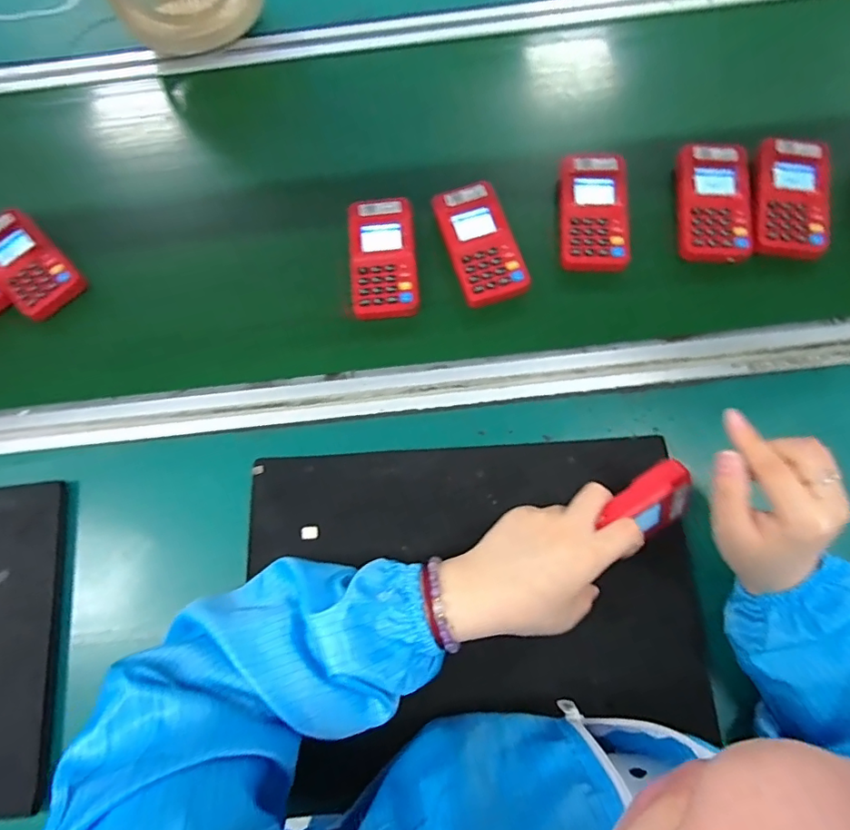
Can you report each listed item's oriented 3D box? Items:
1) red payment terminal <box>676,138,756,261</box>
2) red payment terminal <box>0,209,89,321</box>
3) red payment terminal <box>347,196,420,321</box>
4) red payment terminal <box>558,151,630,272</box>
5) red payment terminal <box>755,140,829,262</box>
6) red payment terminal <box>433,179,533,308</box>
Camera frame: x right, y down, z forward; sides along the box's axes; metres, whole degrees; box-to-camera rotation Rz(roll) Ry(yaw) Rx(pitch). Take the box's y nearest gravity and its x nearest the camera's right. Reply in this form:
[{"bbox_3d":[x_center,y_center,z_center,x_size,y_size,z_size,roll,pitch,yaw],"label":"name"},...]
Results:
[{"bbox_3d":[0.282,-0.208,0.503,0.065,0.026,0.126,4,74,3],"label":"red payment terminal"},{"bbox_3d":[-0.402,-0.153,0.517,0.060,0.026,0.115,-43,77,-10],"label":"red payment terminal"},{"bbox_3d":[-0.040,-0.152,0.500,0.065,0.018,0.123,-7,73,0],"label":"red payment terminal"},{"bbox_3d":[0.166,-0.201,0.507,0.062,0.027,0.122,1,74,3],"label":"red payment terminal"},{"bbox_3d":[0.353,-0.211,0.500,0.064,0.028,0.128,7,74,4],"label":"red payment terminal"},{"bbox_3d":[0.054,-0.168,0.499,0.063,0.017,0.120,-18,74,-3],"label":"red payment terminal"}]

